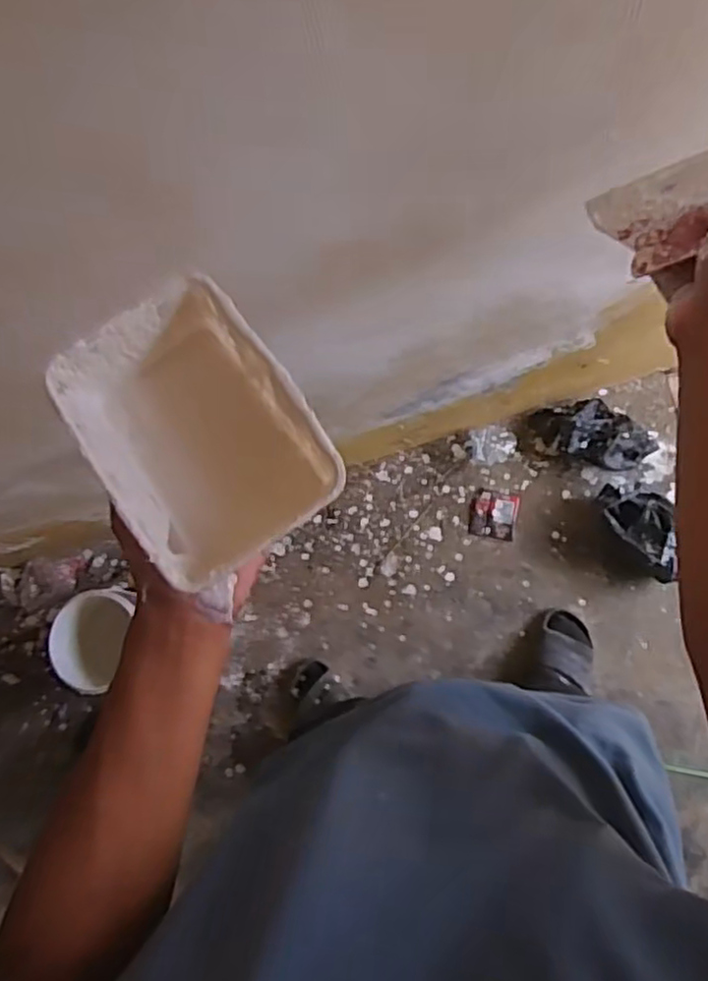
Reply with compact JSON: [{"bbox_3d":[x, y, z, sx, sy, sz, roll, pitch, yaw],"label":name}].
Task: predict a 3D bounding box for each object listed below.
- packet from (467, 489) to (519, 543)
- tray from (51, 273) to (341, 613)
[{"bbox_3d":[0.283,0.051,1.416,0.090,0.008,0.092,10,84,9],"label":"packet"},{"bbox_3d":[-0.093,-0.036,0.451,0.120,0.091,0.167,-38,80,1],"label":"tray"}]

